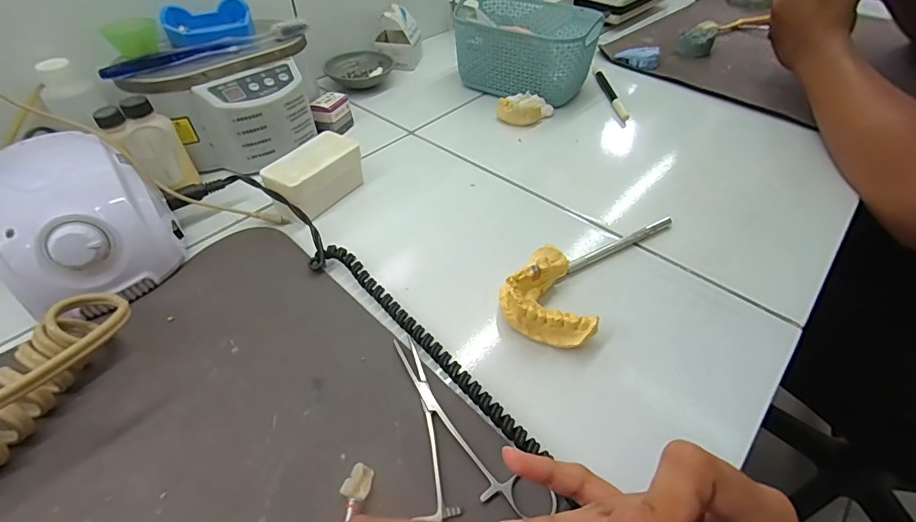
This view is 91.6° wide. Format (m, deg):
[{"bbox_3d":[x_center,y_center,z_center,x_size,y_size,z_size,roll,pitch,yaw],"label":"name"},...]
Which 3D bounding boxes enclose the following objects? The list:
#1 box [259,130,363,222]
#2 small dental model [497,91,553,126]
[{"bbox_3d":[-0.129,-0.075,0.398,0.047,0.039,0.087,28,52,23],"label":"box"},{"bbox_3d":[0.076,-0.176,0.513,0.045,0.022,0.051,35,55,28],"label":"small dental model"}]

